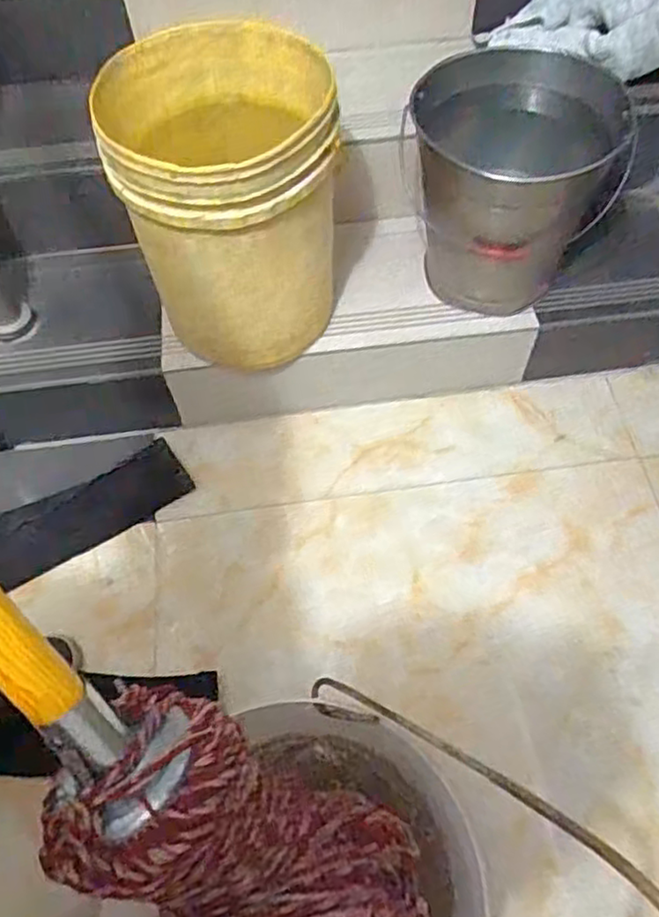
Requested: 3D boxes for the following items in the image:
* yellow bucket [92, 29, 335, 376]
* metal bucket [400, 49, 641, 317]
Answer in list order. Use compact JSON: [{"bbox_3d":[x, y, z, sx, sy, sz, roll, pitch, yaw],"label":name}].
[{"bbox_3d":[-0.131,-0.350,0.939,0.271,0.325,0.284,-1,60,2],"label":"yellow bucket"},{"bbox_3d":[0.263,-0.411,1.046,0.264,0.254,0.270,-6,60,0],"label":"metal bucket"}]

